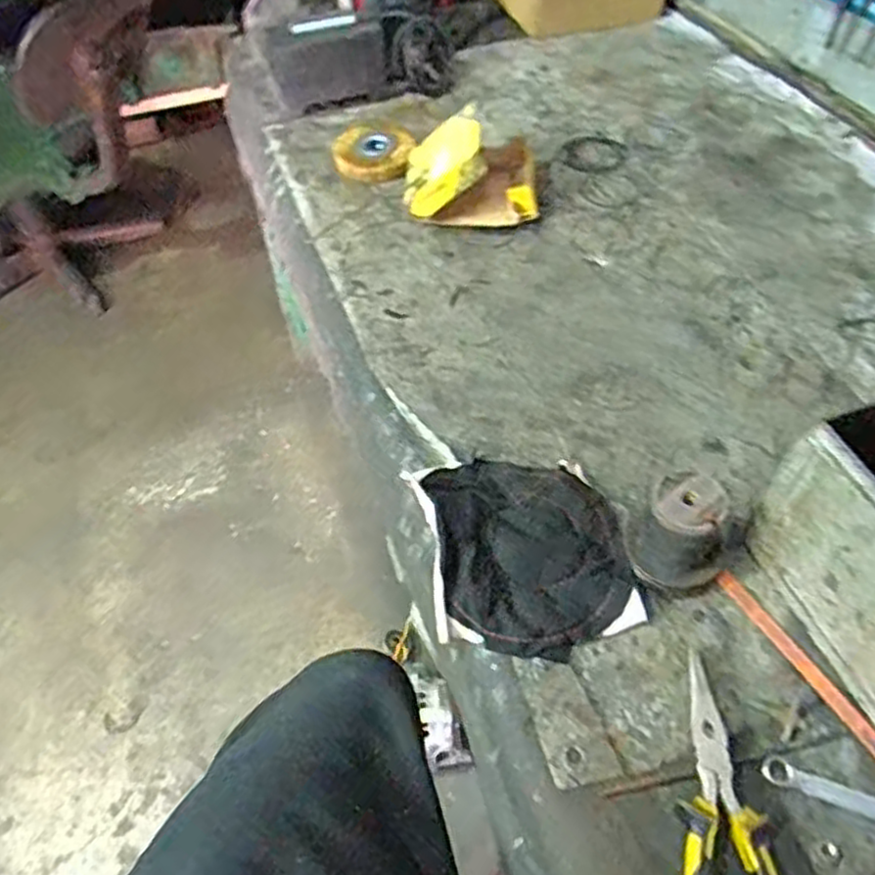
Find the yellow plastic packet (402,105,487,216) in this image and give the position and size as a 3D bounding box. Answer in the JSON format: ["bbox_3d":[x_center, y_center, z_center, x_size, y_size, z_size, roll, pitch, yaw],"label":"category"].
[{"bbox_3d":[0.005,-0.311,0.833,0.100,0.026,0.114,-21,56,29],"label":"yellow plastic packet"}]

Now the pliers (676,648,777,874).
[{"bbox_3d":[0.172,0.230,0.445,0.054,0.024,0.186,3,53,5],"label":"pliers"}]

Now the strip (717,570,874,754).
[{"bbox_3d":[0.277,0.187,0.488,0.016,0.006,0.247,-25,55,-16],"label":"strip"}]

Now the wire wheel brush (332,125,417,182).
[{"bbox_3d":[-0.079,-0.355,0.906,0.095,0.032,0.093,-8,52,-4],"label":"wire wheel brush"}]

